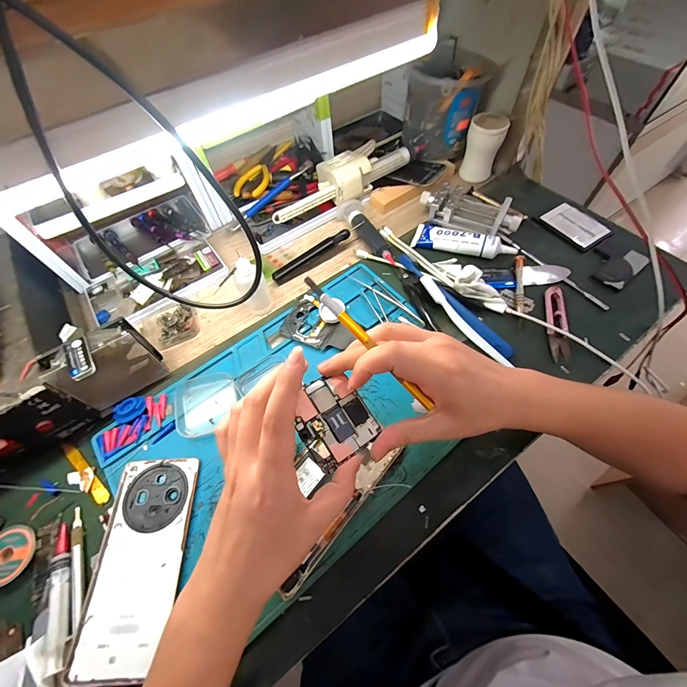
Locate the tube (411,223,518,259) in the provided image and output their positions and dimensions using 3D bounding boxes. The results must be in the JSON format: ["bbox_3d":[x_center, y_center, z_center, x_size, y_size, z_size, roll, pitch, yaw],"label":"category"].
[{"bbox_3d":[0.167,-0.147,0.446,0.133,0.025,0.043,15,61,12],"label":"tube"}]

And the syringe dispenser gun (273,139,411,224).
[{"bbox_3d":[-0.002,-0.245,0.493,0.237,0.072,0.066,-24,60,-10],"label":"syringe dispenser gun"}]

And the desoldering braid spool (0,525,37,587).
[{"bbox_3d":[-0.301,0.189,0.287,0.041,0.010,0.048,-29,61,-13],"label":"desoldering braid spool"}]

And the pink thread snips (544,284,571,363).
[{"bbox_3d":[0.256,-0.027,0.382,0.024,0.008,0.099,10,60,10],"label":"pink thread snips"}]

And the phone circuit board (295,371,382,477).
[{"bbox_3d":[-0.008,0.060,0.255,0.056,0.004,0.063,-30,78,-21],"label":"phone circuit board"}]

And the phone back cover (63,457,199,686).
[{"bbox_3d":[-0.179,0.187,0.283,0.074,0.004,0.161,-3,59,2],"label":"phone back cover"}]

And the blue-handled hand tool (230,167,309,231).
[{"bbox_3d":[-0.115,-0.224,0.496,0.150,0.014,0.015,-42,64,-3],"label":"blue-handled hand tool"}]

